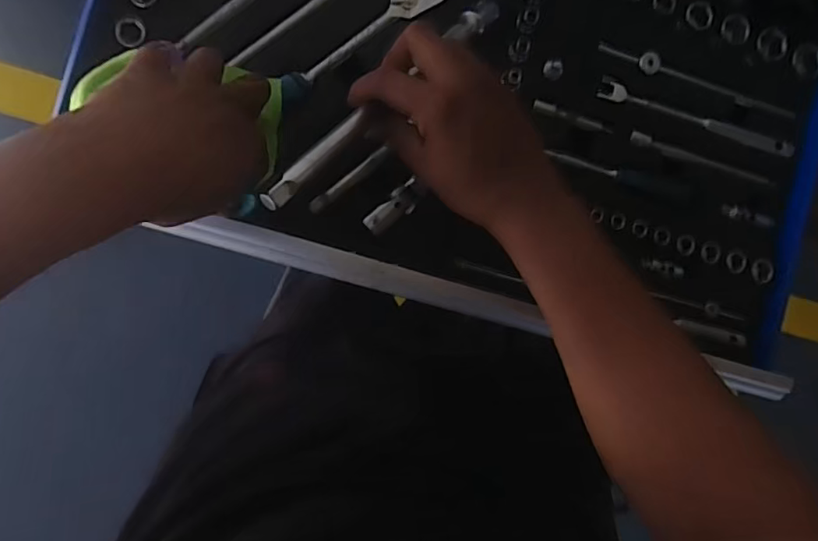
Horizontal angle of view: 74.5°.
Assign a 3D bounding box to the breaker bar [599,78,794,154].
[{"bbox_3d":[0.247,-0.129,0.460,0.178,0.010,0.018,17,90,-7],"label":"breaker bar"}]

